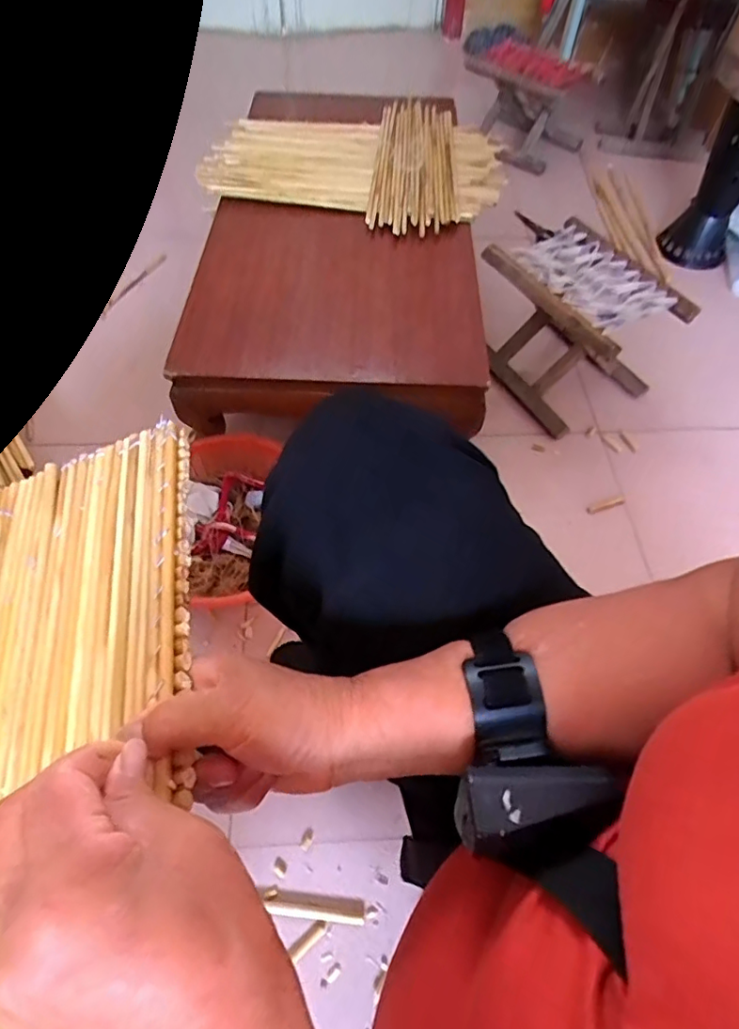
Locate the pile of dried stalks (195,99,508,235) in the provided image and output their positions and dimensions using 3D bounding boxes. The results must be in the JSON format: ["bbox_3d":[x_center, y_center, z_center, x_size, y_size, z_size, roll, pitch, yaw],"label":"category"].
[{"bbox_3d":[-0.021,-0.712,1.077,0.574,0.047,0.448,19,60,9],"label":"pile of dried stalks"}]

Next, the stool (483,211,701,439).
[{"bbox_3d":[0.346,-0.330,0.952,0.228,0.189,0.284,-27,64,-17],"label":"stool"}]

